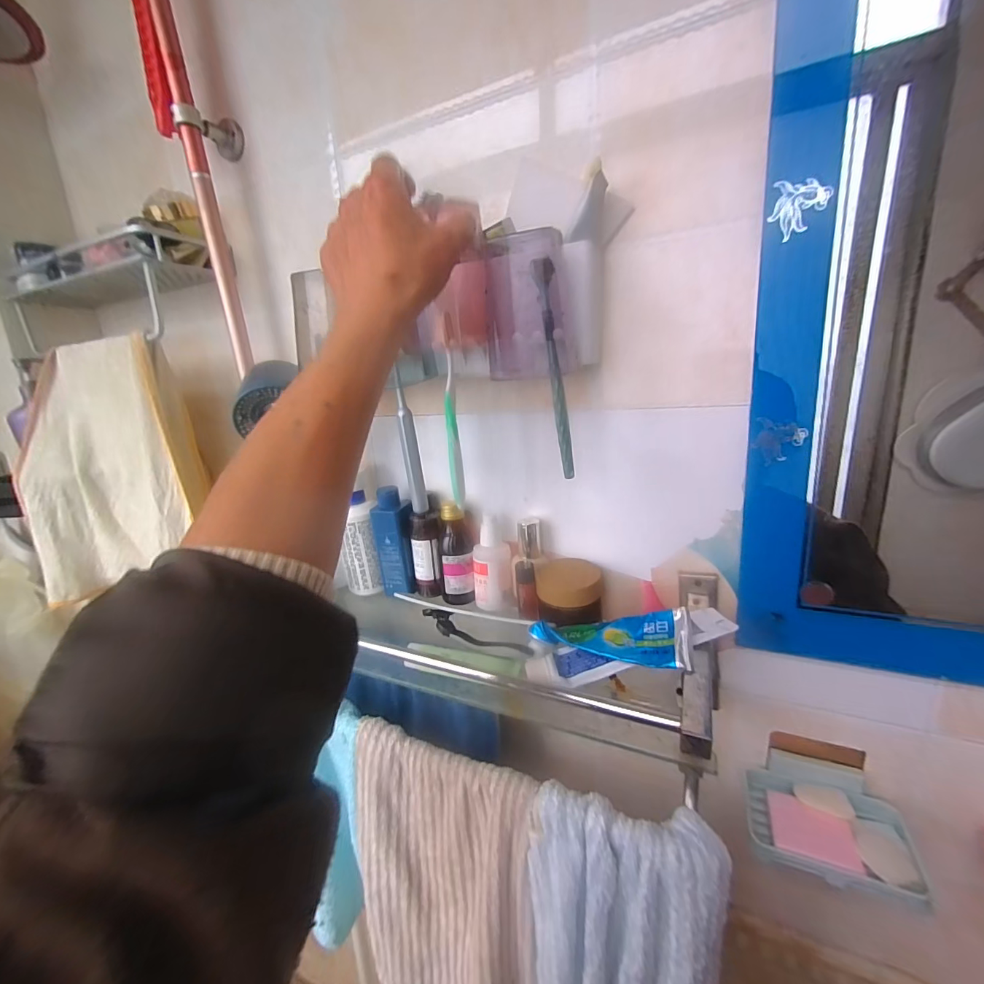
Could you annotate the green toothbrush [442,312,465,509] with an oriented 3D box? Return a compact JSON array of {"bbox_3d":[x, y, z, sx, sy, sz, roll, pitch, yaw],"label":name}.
[{"bbox_3d":[-0.038,-0.074,0.417,0.013,0.175,0.013,-4,14,0],"label":"green toothbrush"}]

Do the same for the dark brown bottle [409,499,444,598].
[{"bbox_3d":[-0.081,0.074,0.543,0.038,0.120,0.034,-6,14,-11],"label":"dark brown bottle"}]

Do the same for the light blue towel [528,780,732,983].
[{"bbox_3d":[0.125,0.472,0.418,0.172,0.361,0.073,-1,15,11],"label":"light blue towel"}]

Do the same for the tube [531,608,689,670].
[{"bbox_3d":[0.101,0.133,0.390,0.143,0.031,0.053,-14,32,26],"label":"tube"}]

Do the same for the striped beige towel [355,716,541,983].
[{"bbox_3d":[-0.056,0.466,0.498,0.220,0.359,0.065,4,16,28],"label":"striped beige towel"}]

